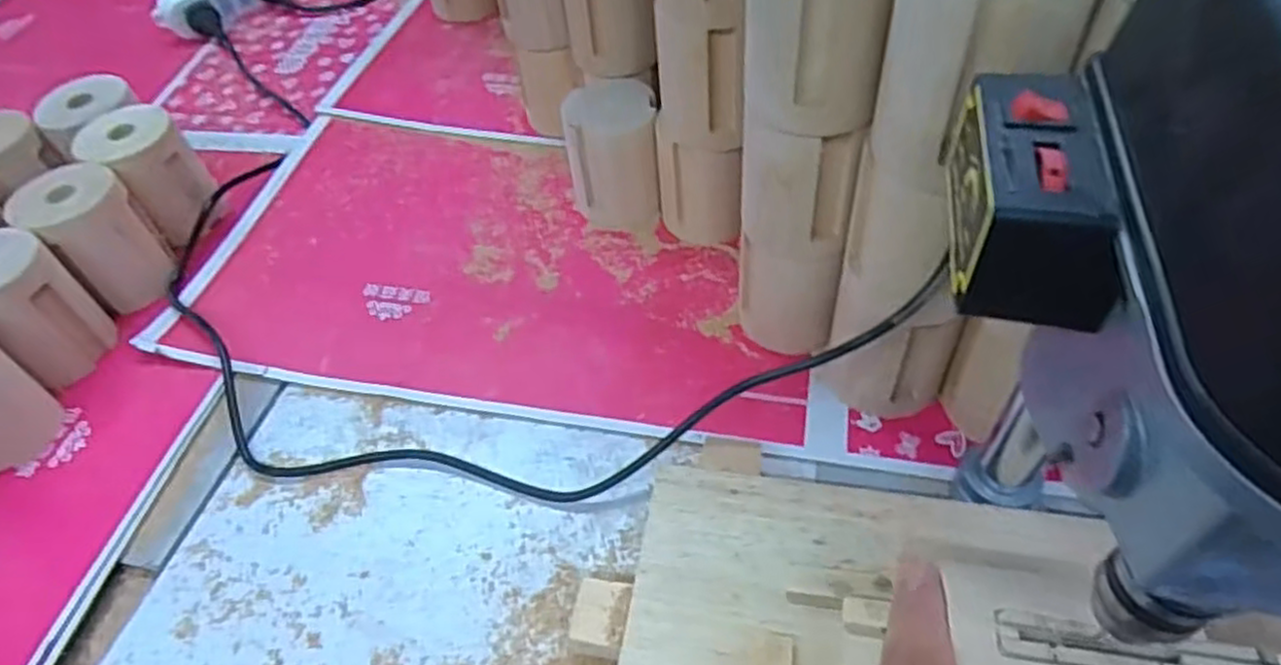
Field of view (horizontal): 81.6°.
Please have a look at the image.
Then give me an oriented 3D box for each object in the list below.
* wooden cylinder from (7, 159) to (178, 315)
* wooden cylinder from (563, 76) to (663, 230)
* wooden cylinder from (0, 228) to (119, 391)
[{"bbox_3d":[-0.443,-0.079,0.606,0.075,0.094,0.081,-39,57,-24],"label":"wooden cylinder"},{"bbox_3d":[-0.023,-0.147,0.632,0.074,0.103,0.070,-7,50,0],"label":"wooden cylinder"},{"bbox_3d":[-0.462,-0.015,0.562,0.083,0.103,0.076,29,59,26],"label":"wooden cylinder"}]

